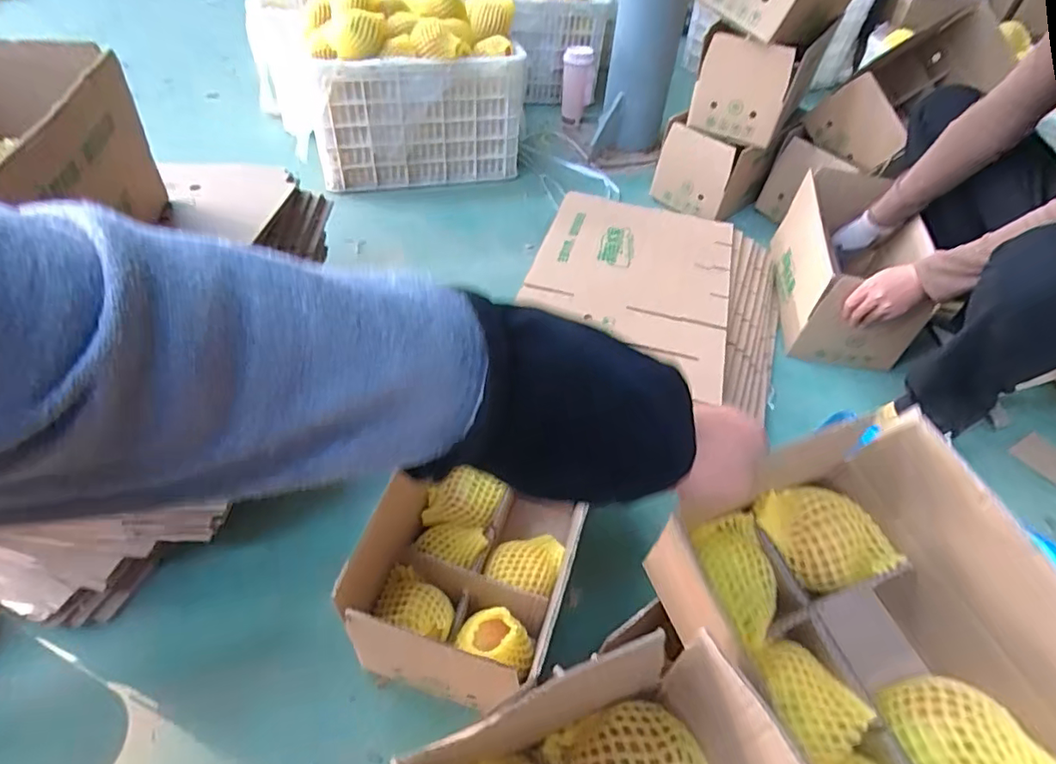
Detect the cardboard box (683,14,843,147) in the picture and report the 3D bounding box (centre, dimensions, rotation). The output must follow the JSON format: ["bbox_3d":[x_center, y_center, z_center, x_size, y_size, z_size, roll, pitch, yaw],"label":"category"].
[{"bbox_3d":[0.523,-0.692,1.294,0.204,0.199,0.230,32,52,23],"label":"cardboard box"}]

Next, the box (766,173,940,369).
[{"bbox_3d":[0.635,-0.226,1.114,0.225,0.174,0.390,12,47,7],"label":"box"}]

